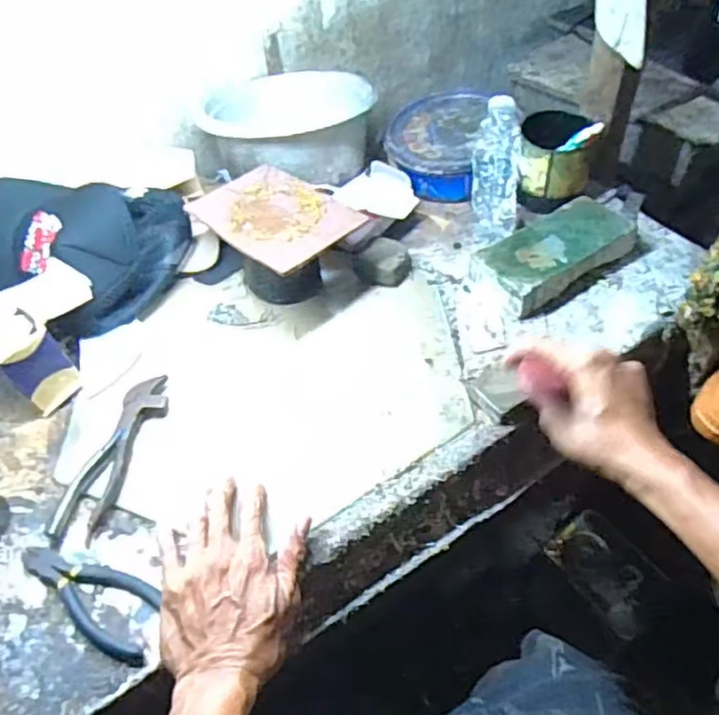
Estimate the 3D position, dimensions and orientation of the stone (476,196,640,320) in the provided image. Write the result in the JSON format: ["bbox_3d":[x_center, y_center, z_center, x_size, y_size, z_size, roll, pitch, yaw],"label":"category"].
[{"bbox_3d":[0.227,-0.122,0.764,0.187,0.044,0.095,-30,53,-21],"label":"stone"}]

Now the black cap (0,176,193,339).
[{"bbox_3d":[-0.338,-0.143,0.786,0.216,0.124,0.195,19,52,19],"label":"black cap"}]

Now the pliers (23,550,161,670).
[{"bbox_3d":[-0.224,0.194,0.541,0.150,0.009,0.057,23,53,22],"label":"pliers"}]

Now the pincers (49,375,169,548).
[{"bbox_3d":[-0.236,0.091,0.635,0.042,0.022,0.189,9,49,11],"label":"pincers"}]

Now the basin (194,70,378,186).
[{"bbox_3d":[-0.096,-0.310,0.894,0.234,0.089,0.201,0,48,3],"label":"basin"}]

